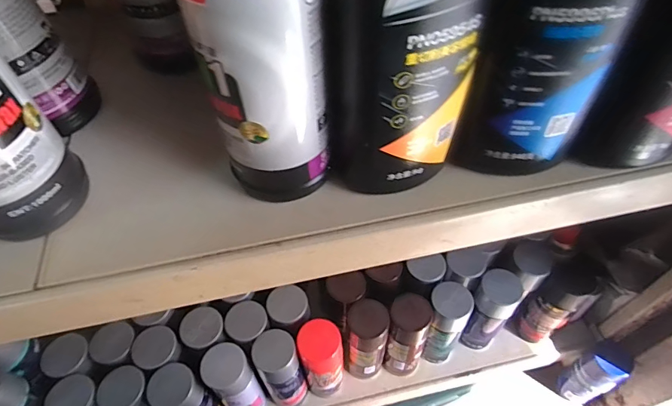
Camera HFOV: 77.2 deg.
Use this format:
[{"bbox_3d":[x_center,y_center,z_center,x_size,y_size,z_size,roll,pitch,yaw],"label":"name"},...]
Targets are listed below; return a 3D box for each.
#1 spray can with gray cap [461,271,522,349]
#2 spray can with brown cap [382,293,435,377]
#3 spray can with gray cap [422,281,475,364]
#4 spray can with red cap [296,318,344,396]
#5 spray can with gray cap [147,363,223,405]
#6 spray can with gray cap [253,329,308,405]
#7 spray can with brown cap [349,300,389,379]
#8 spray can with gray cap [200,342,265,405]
[{"bbox_3d":[0.251,0.187,0.706,0.062,0.193,0.064,-1,53,1],"label":"spray can with gray cap"},{"bbox_3d":[0.115,0.221,0.686,0.061,0.199,0.059,-1,53,1],"label":"spray can with brown cap"},{"bbox_3d":[0.179,0.204,0.706,0.062,0.184,0.065,-1,53,1],"label":"spray can with gray cap"},{"bbox_3d":[-0.021,0.253,0.673,0.064,0.184,0.063,-1,53,1],"label":"spray can with red cap"},{"bbox_3d":[-0.220,0.307,0.647,0.067,0.185,0.058,17,55,14],"label":"spray can with gray cap"},{"bbox_3d":[-0.086,0.261,0.668,0.060,0.182,0.062,-19,55,-12],"label":"spray can with gray cap"},{"bbox_3d":[0.051,0.221,0.680,0.060,0.200,0.065,-1,53,1],"label":"spray can with brown cap"},{"bbox_3d":[-0.156,0.280,0.659,0.062,0.186,0.064,-32,59,-21],"label":"spray can with gray cap"}]

